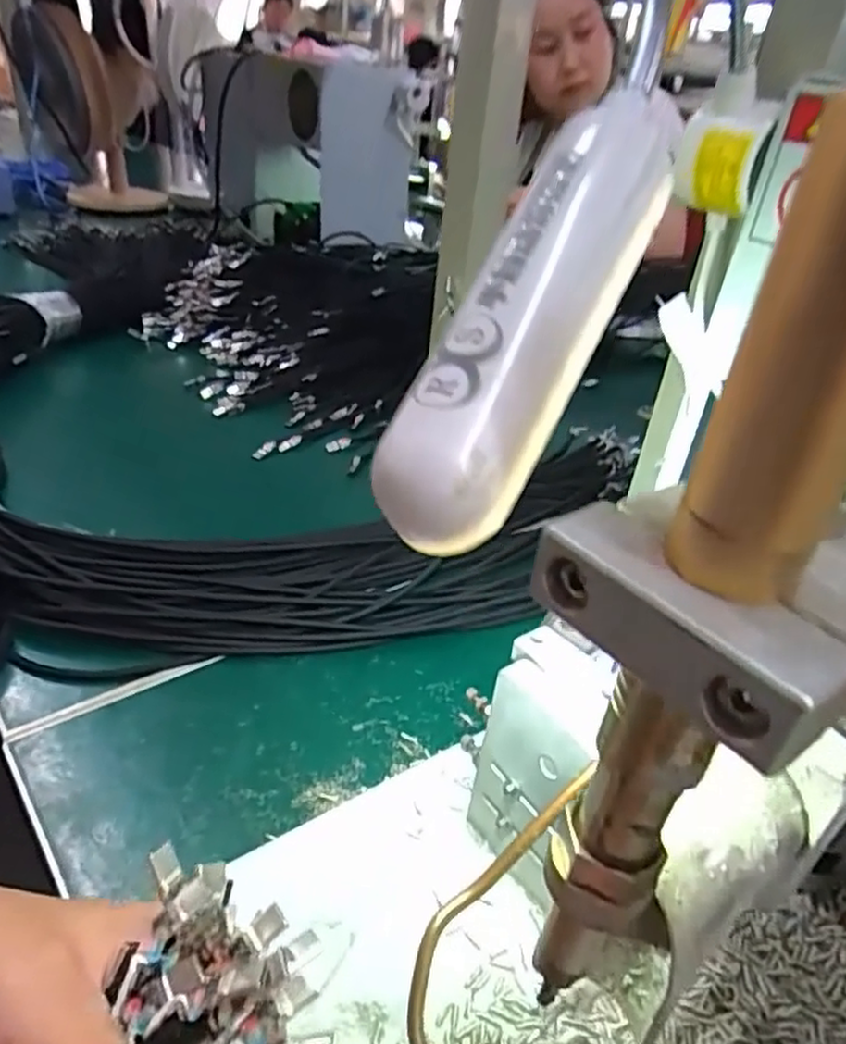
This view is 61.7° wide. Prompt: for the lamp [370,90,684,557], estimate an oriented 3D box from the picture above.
[{"bbox_3d":[0.018,-0.036,0.118,0.020,0.018,0.087,23,77,26],"label":"lamp"}]

